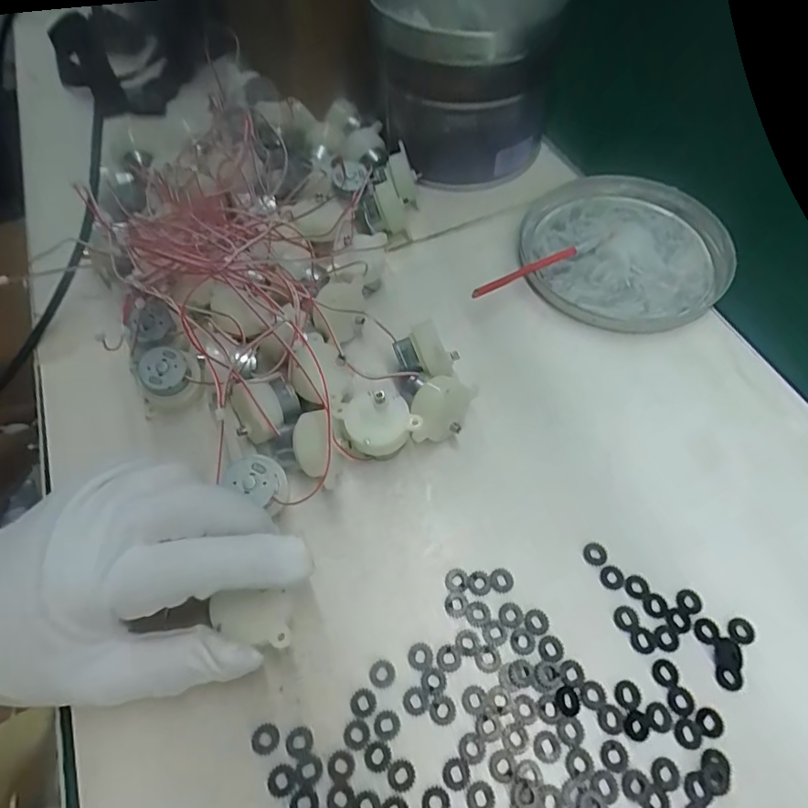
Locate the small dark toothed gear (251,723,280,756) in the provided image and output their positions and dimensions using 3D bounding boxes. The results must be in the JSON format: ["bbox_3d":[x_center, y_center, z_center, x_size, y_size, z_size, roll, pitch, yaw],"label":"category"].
[{"bbox_3d":[-0.055,0.132,0.202,0.010,0.004,0.010,-9,59,-4],"label":"small dark toothed gear"}]

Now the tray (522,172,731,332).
[{"bbox_3d":[0.145,-0.102,0.338,0.126,0.016,0.135,-1,58,1],"label":"tray"}]

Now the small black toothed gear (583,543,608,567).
[{"bbox_3d":[0.090,0.069,0.238,0.011,0.004,0.010,-23,61,-12],"label":"small black toothed gear"}]

